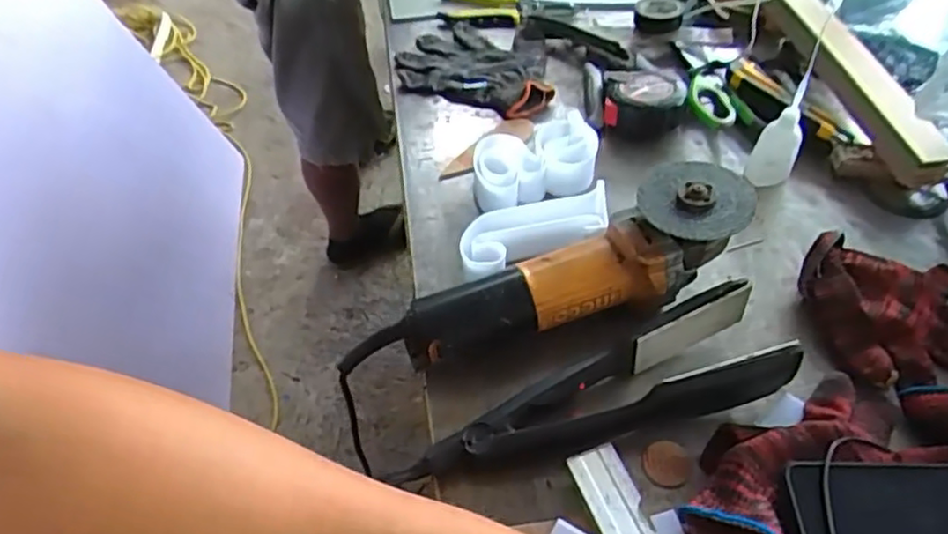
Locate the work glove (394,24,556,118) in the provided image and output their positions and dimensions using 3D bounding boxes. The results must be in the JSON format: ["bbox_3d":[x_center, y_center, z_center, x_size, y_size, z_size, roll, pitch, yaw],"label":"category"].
[{"bbox_3d":[0.005,-0.231,0.809,0.188,0.026,0.130,17,53,17],"label":"work glove"}]

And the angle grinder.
[{"bbox_3d":[0.083,0.011,0.547,0.286,0.099,0.081,-21,52,-14],"label":"angle grinder"}]

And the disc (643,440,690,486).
[{"bbox_3d":[0.138,0.140,0.493,0.035,0.007,0.031,-3,50,0],"label":"disc"}]

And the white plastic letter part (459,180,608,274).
[{"bbox_3d":[0.056,-0.025,0.612,0.144,0.045,0.061,-22,52,-15],"label":"white plastic letter part"}]

